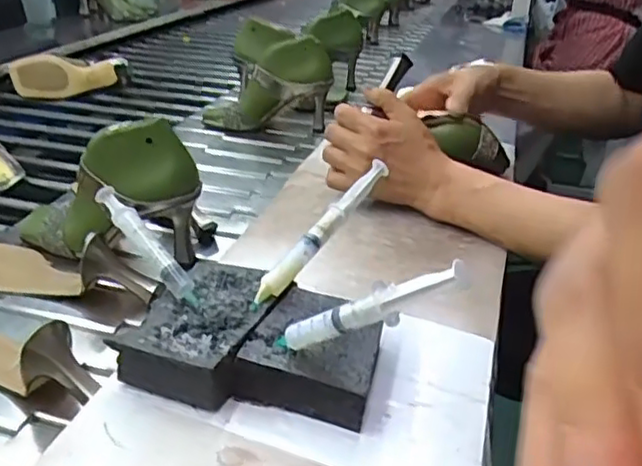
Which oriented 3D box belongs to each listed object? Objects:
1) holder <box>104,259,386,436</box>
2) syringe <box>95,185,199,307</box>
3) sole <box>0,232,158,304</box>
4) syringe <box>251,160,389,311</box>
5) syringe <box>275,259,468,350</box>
[{"bbox_3d":[-0.040,0.075,0.470,0.161,0.040,0.118,8,27,12],"label":"holder"},{"bbox_3d":[-0.130,0.006,0.498,0.121,0.019,0.014,46,44,18],"label":"syringe"},{"bbox_3d":[-0.264,0.022,0.655,0.233,0.056,0.075,9,28,14],"label":"sole"},{"bbox_3d":[0.000,0.001,0.503,0.014,0.017,0.149,27,65,40],"label":"syringe"},{"bbox_3d":[0.025,0.047,0.396,0.148,0.022,0.012,-27,7,38],"label":"syringe"}]

